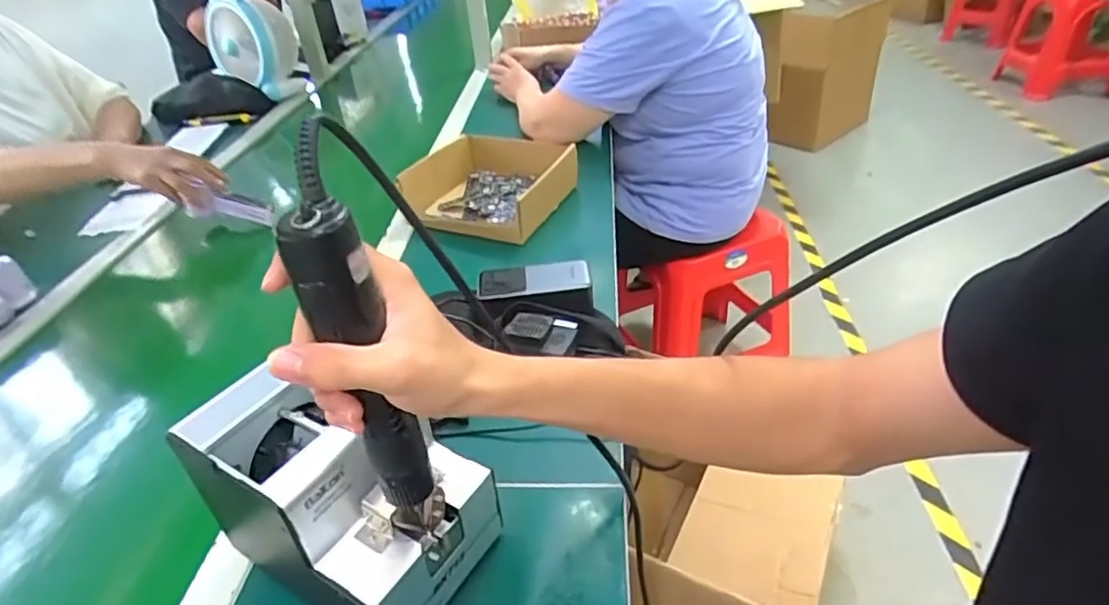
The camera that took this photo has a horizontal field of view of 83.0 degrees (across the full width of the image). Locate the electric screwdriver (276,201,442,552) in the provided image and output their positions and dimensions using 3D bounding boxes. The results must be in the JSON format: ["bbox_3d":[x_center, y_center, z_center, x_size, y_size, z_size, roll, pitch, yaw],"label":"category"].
[{"bbox_3d":[-0.098,0.058,0.361,0.031,0.248,0.039,11,40,22],"label":"electric screwdriver"}]

